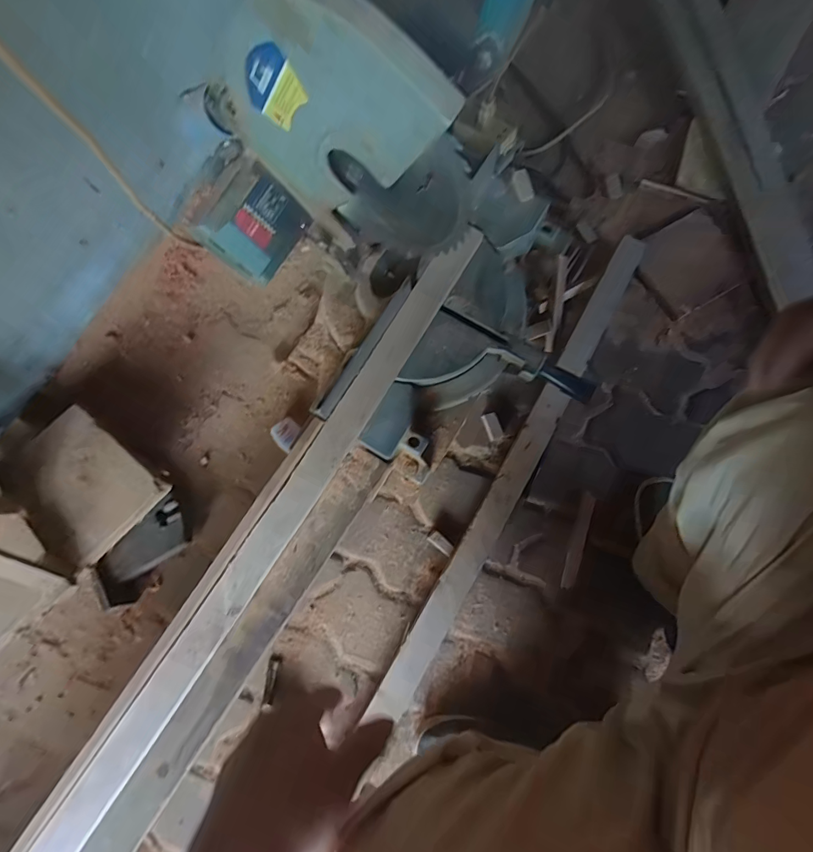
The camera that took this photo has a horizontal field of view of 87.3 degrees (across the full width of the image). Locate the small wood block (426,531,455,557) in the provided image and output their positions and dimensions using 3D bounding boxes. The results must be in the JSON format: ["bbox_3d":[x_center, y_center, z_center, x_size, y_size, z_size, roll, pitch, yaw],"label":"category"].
[{"bbox_3d":[0.052,0.177,0.646,0.040,0.026,0.019,38,82,8],"label":"small wood block"}]

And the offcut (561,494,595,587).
[{"bbox_3d":[0.256,0.169,0.632,0.022,0.009,0.139,16,83,10],"label":"offcut"}]

